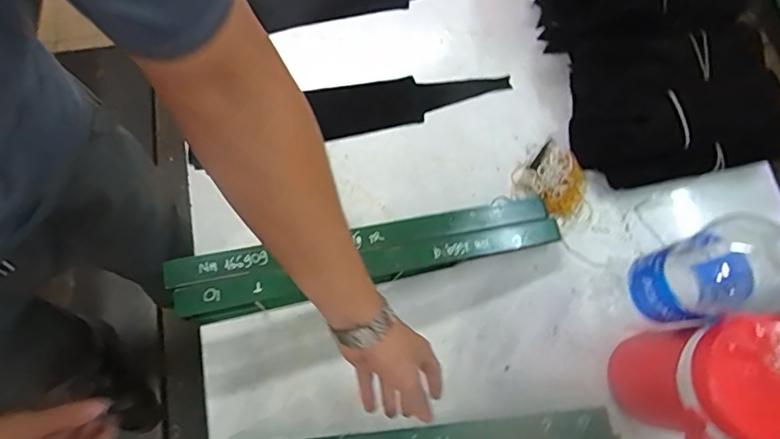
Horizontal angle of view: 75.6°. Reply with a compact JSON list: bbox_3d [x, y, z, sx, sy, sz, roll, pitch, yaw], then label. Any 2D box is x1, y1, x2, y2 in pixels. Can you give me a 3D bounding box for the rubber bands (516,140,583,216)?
[{"bbox_3d":[0.238,-0.055,0.716,0.085,0.025,0.081,39,77,9],"label":"rubber bands"}]

